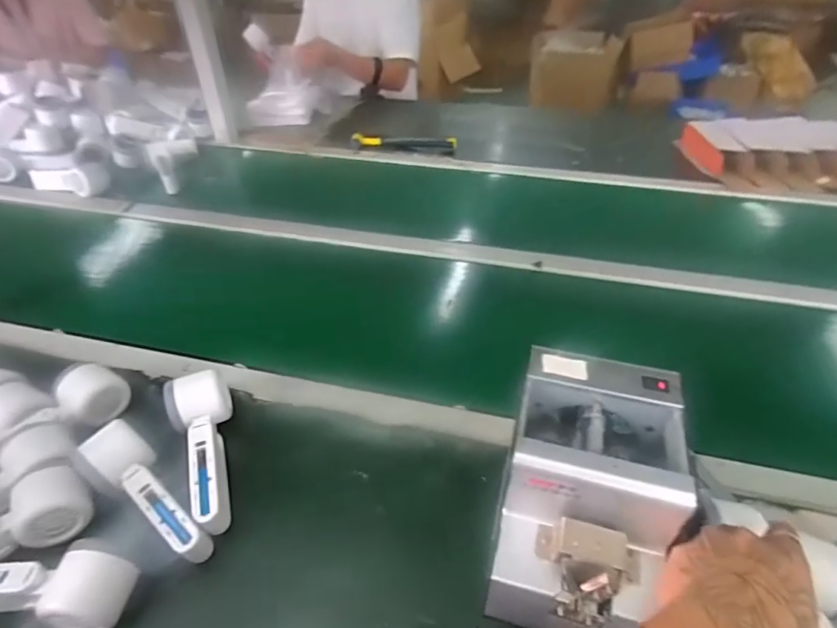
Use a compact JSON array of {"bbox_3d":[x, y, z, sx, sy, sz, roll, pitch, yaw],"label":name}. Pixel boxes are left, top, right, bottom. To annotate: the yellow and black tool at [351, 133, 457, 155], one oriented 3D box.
[{"bbox_3d":[-0.034,-0.397,1.161,0.244,0.037,0.043,4,41,6],"label":"yellow and black tool"}]

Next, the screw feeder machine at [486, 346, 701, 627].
[{"bbox_3d":[0.134,0.145,0.399,0.118,0.138,0.172,10,42,13],"label":"screw feeder machine"}]

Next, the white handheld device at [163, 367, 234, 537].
[{"bbox_3d":[-0.214,0.135,0.491,0.053,0.048,0.158,-13,57,-14],"label":"white handheld device"}]

